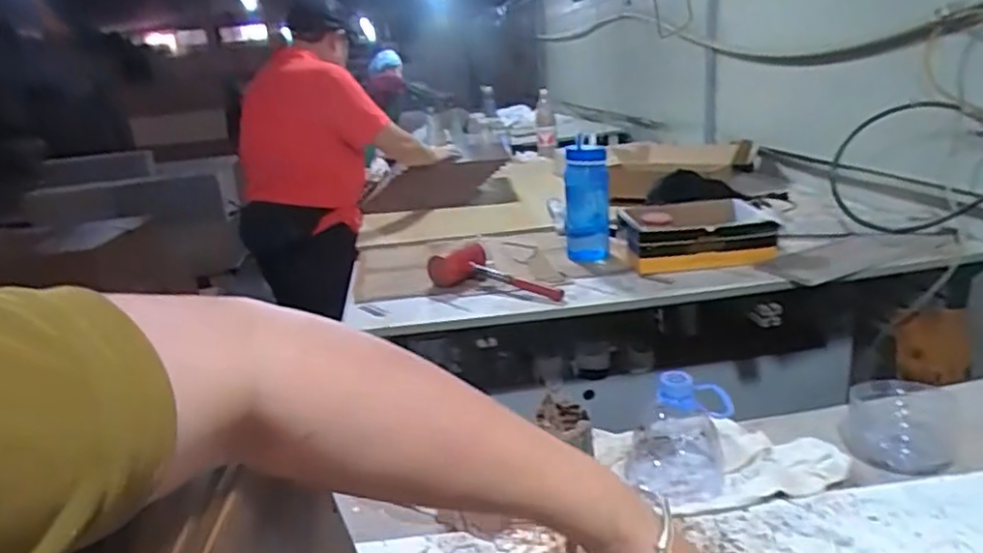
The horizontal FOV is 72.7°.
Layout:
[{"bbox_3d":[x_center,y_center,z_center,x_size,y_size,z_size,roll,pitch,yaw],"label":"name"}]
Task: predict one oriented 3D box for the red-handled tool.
[{"bbox_3d":[0.024,-0.014,1.428,0.312,0.077,0.121,6,21,29],"label":"red-handled tool"}]

